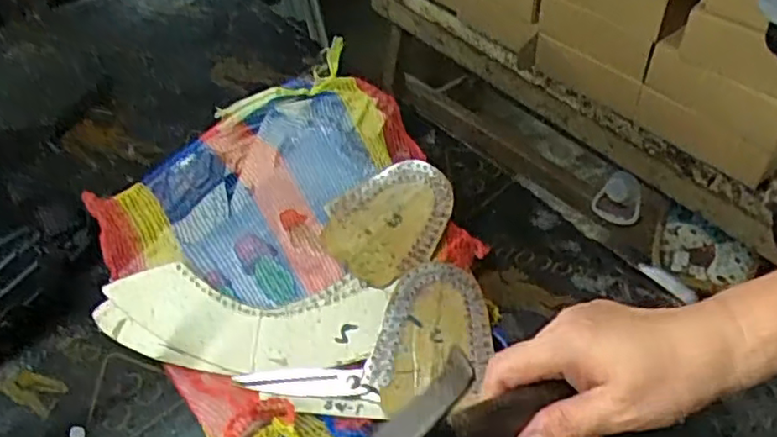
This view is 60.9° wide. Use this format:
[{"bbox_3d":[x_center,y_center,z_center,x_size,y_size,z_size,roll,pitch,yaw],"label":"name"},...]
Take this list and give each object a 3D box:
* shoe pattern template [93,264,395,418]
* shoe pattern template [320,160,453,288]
[{"bbox_3d":[-0.111,0.084,0.474,0.214,0.015,0.092,2,69,8],"label":"shoe pattern template"},{"bbox_3d":[0.003,0.000,0.501,0.102,0.009,0.079,-32,71,-12],"label":"shoe pattern template"}]

